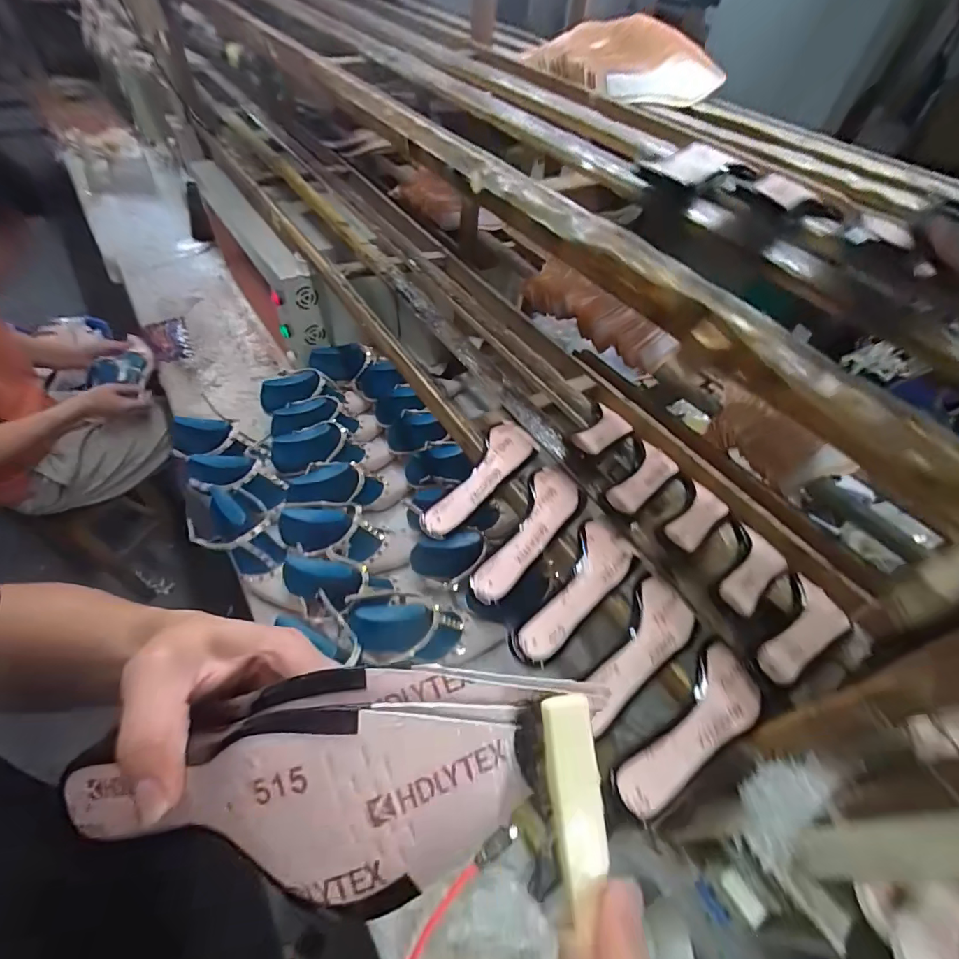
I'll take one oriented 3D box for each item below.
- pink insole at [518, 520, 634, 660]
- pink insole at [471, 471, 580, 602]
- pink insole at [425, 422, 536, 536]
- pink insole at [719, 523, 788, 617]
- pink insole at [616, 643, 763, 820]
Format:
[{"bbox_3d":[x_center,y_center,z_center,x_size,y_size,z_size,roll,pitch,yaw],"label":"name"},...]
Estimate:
[{"bbox_3d":[0.110,0.114,0.497,0.060,0.029,0.183,34,56,20],"label":"pink insole"},{"bbox_3d":[0.062,0.058,0.532,0.058,0.024,0.196,25,54,14],"label":"pink insole"},{"bbox_3d":[0.009,-0.008,0.573,0.058,0.019,0.200,27,54,15],"label":"pink insole"},{"bbox_3d":[0.298,0.100,0.503,0.053,0.010,0.146,40,44,24],"label":"pink insole"},{"bbox_3d":[0.197,0.228,0.419,0.184,0.017,0.057,-32,61,-27],"label":"pink insole"}]

